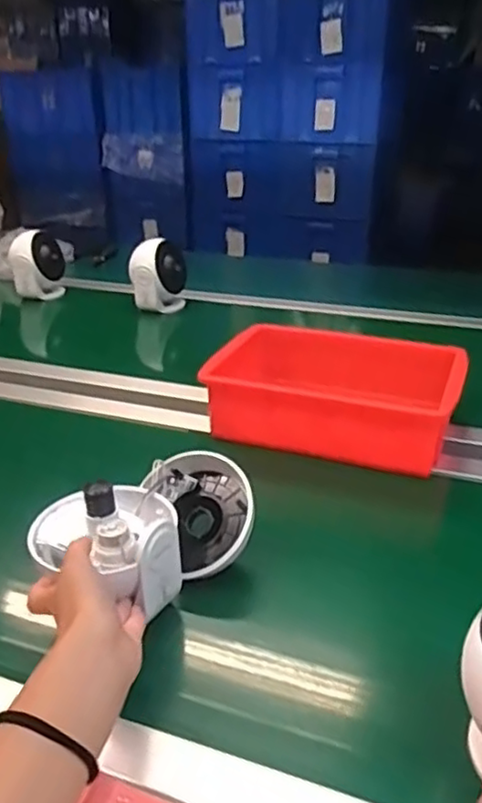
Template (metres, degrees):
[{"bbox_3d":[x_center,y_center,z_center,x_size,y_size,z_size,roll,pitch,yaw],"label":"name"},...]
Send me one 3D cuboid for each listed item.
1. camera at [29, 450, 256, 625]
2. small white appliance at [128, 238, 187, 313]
[{"bbox_3d":[-0.076,0.104,0.558,0.189,0.090,0.120,-16,28,-31],"label":"camera"},{"bbox_3d":[-0.164,-0.253,1.286,0.107,0.136,0.117,-2,24,-5],"label":"small white appliance"}]

